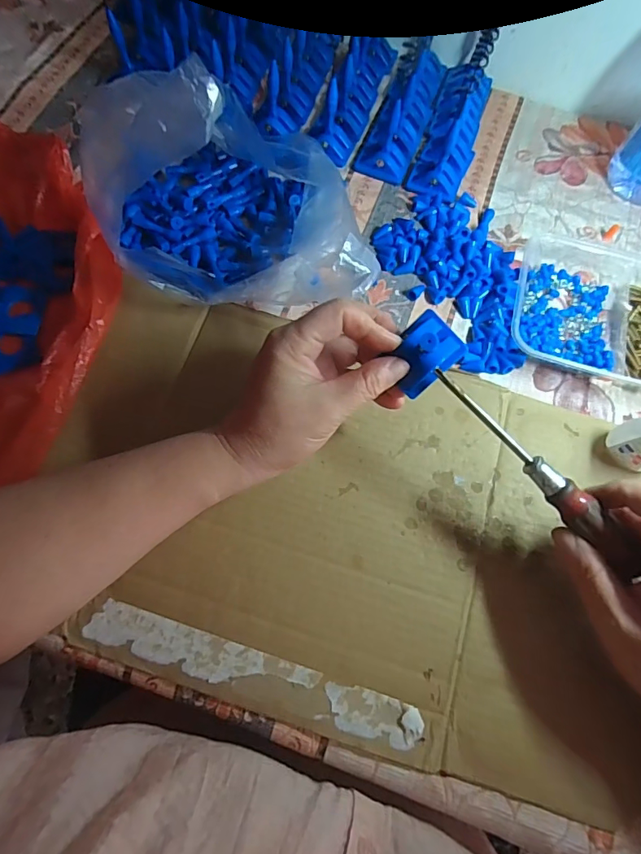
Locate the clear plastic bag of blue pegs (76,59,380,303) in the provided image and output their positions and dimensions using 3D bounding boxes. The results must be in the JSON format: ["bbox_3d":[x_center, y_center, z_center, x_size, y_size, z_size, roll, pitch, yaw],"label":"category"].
[{"bbox_3d":[-0.074,-0.174,0.334,0.161,0.092,0.158,-12,71,-6],"label":"clear plastic bag of blue pegs"}]

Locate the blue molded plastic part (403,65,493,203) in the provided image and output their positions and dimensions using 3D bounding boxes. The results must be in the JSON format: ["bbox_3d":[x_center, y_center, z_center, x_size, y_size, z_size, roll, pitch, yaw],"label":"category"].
[{"bbox_3d":[0.122,-0.277,0.417,0.047,0.024,0.168,18,71,5],"label":"blue molded plastic part"}]

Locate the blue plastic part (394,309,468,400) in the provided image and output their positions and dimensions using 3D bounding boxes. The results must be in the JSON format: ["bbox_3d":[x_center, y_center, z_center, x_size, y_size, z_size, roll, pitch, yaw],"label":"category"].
[{"bbox_3d":[0.061,-0.043,0.266,0.040,0.022,0.032,-40,76,-14],"label":"blue plastic part"}]

